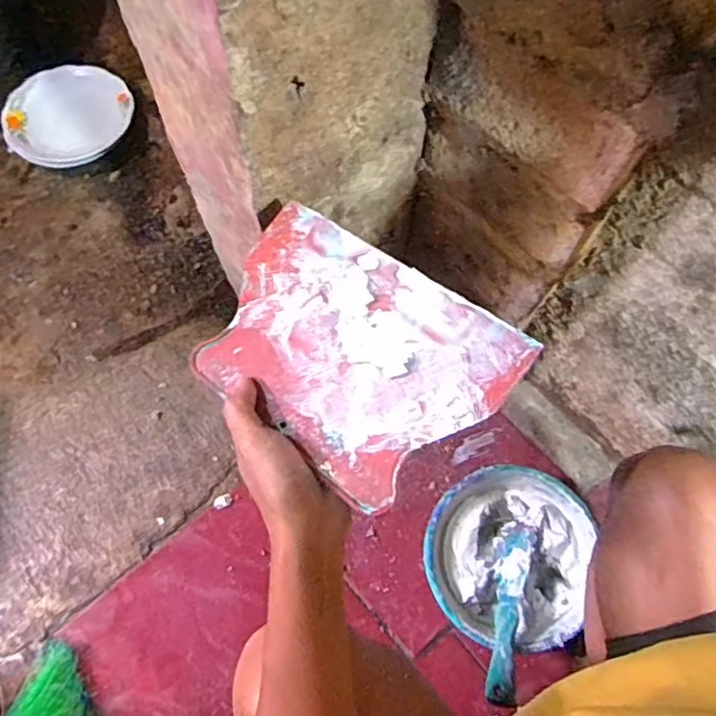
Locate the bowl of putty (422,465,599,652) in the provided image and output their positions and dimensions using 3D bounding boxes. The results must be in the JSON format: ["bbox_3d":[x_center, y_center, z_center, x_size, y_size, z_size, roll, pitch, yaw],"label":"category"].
[{"bbox_3d":[0.177,0.231,0.732,0.197,0.075,0.194,6,68,3],"label":"bowl of putty"}]

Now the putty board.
[{"bbox_3d":[-0.010,-0.007,0.403,0.205,0.009,0.138,35,84,25],"label":"putty board"}]

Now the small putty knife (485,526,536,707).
[{"bbox_3d":[0.168,0.279,0.685,0.033,0.017,0.193,15,51,7],"label":"small putty knife"}]

